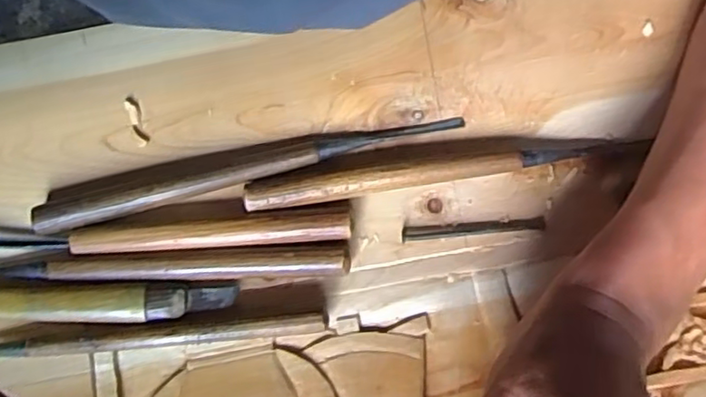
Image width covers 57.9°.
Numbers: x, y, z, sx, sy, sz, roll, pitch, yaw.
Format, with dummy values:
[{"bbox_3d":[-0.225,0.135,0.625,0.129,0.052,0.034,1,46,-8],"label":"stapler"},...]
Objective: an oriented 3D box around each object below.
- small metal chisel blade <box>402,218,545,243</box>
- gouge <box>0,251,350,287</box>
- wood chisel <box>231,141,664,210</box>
[{"bbox_3d":[0.069,0.017,0.368,0.081,0.004,0.008,-5,79,-1],"label":"small metal chisel blade"},{"bbox_3d":[-0.126,0.040,0.358,0.244,0.019,0.018,-1,79,0],"label":"gouge"},{"bbox_3d":[0.052,-0.014,0.362,0.226,0.013,0.017,-7,79,-1],"label":"wood chisel"}]

